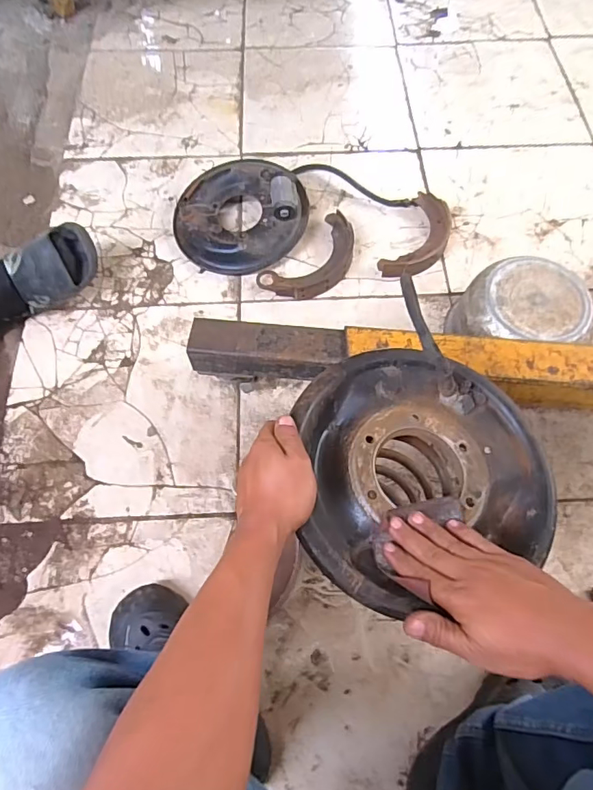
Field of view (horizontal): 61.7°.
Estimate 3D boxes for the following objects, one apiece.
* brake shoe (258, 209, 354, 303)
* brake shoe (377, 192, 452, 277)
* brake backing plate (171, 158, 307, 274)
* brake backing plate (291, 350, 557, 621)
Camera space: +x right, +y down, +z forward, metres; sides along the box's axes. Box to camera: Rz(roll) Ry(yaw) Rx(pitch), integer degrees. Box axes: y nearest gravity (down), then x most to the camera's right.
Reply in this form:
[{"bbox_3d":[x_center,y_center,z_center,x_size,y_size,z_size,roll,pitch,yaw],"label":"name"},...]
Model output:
[{"bbox_3d":[0.041,-0.266,0.982,0.121,0.034,0.230,41,73,17],"label":"brake shoe"},{"bbox_3d":[0.252,-0.314,0.998,0.098,0.031,0.228,27,70,12],"label":"brake shoe"},{"bbox_3d":[-0.115,-0.367,1.003,0.264,0.085,0.242,0,67,1],"label":"brake backing plate"},{"bbox_3d":[0.120,0.063,0.492,0.254,0.054,0.238,0,67,1],"label":"brake backing plate"}]

